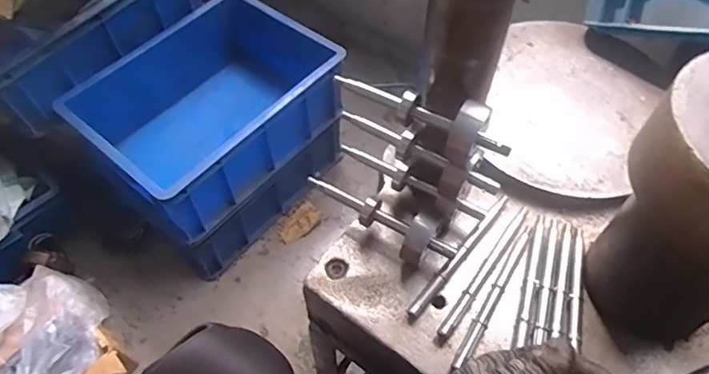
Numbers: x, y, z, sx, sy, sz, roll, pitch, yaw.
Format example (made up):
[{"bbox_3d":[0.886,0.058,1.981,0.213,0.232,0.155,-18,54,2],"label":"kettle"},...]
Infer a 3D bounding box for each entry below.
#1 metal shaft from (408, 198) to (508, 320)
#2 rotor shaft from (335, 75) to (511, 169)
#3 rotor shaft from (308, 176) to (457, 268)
[{"bbox_3d":[0.105,0.066,0.520,0.012,0.008,0.161,35,63,21],"label":"metal shaft"},{"bbox_3d":[0.056,-0.066,0.447,0.153,0.034,0.040,32,62,19],"label":"rotor shaft"},{"bbox_3d":[0.022,0.032,0.519,0.160,0.053,0.048,27,60,17],"label":"rotor shaft"}]

